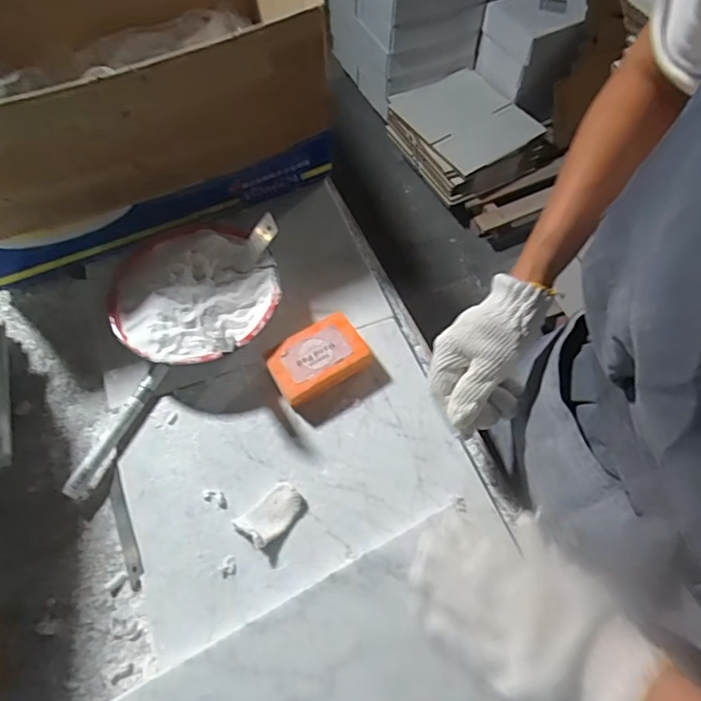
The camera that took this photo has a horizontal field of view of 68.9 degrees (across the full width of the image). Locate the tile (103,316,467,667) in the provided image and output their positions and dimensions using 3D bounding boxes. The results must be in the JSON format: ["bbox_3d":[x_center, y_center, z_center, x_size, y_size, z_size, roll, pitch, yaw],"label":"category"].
[{"bbox_3d":[-0.052,0.101,0.474,0.297,0.015,0.217,-20,63,-9],"label":"tile"}]

